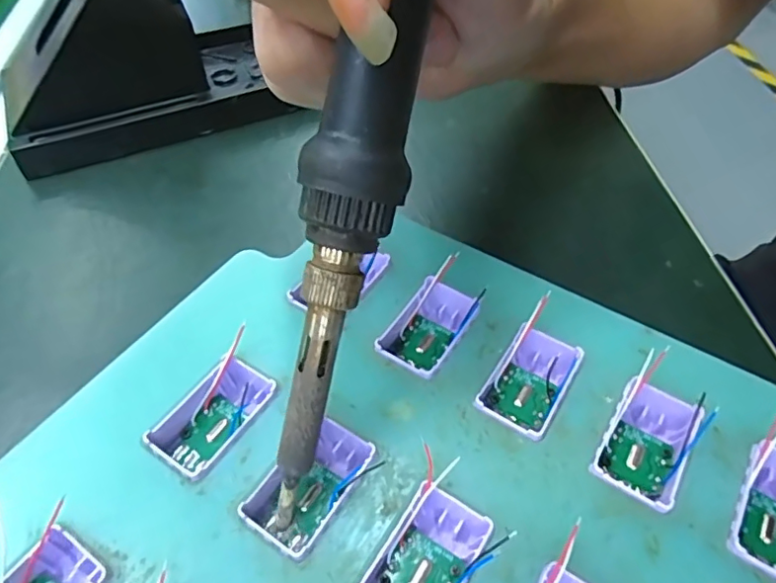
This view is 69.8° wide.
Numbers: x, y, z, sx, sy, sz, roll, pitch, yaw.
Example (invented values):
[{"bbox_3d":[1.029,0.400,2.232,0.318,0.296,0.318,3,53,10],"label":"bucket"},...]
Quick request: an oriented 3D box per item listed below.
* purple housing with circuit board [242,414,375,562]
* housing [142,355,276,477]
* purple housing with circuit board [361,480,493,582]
[{"bbox_3d":[-0.019,0.047,0.136,0.018,0.011,0.031,29,55,20],"label":"purple housing with circuit board"},{"bbox_3d":[-0.046,0.034,0.148,0.019,0.012,0.031,31,55,21],"label":"housing"},{"bbox_3d":[0.008,0.062,0.127,0.018,0.015,0.030,30,55,20],"label":"purple housing with circuit board"}]

